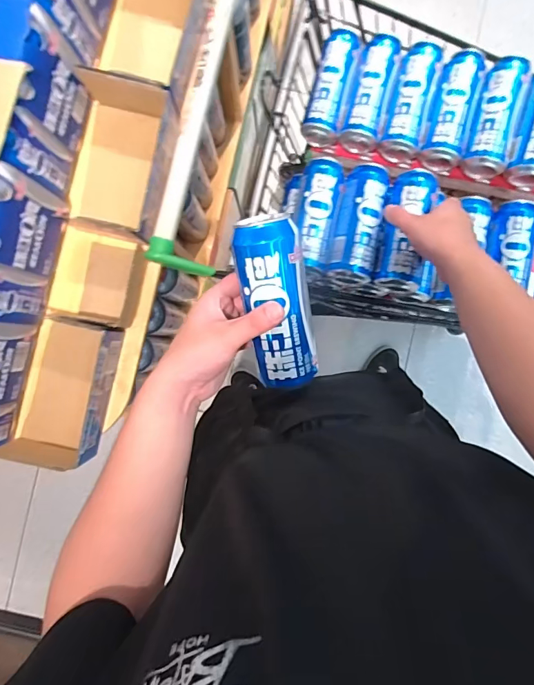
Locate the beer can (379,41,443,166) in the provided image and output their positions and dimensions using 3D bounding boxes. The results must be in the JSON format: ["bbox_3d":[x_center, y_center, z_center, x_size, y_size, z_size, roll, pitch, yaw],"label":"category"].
[{"bbox_3d":[0.232,-0.391,0.653,0.060,0.060,0.172,15,88,1],"label":"beer can"}]

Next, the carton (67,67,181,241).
[{"bbox_3d":[-0.229,-0.293,0.642,0.156,0.102,0.237,14,88,1],"label":"carton"}]

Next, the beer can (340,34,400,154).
[{"bbox_3d":[0.169,-0.408,0.659,0.061,0.055,0.169,14,88,1],"label":"beer can"}]

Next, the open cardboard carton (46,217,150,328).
[{"bbox_3d":[-0.270,-0.108,0.632,0.145,0.083,0.145,16,88,1],"label":"open cardboard carton"}]

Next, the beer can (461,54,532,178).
[{"bbox_3d":[0.355,-0.359,0.628,0.063,0.057,0.181,12,88,1],"label":"beer can"}]

